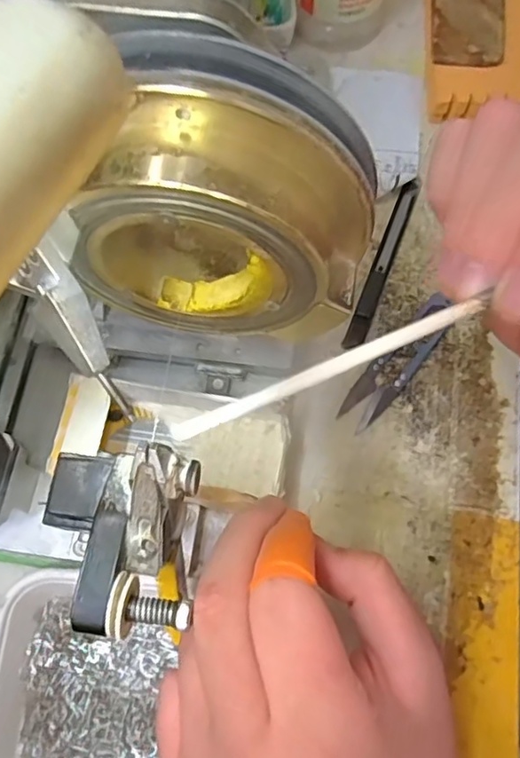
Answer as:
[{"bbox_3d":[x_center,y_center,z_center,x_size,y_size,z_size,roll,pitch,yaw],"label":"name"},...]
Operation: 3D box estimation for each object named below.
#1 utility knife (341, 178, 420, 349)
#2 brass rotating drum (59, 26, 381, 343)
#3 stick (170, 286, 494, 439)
[{"bbox_3d":[0.076,-0.072,0.356,0.011,0.006,0.123,21,72,8],"label":"utility knife"},{"bbox_3d":[-0.011,-0.053,0.190,0.094,0.089,0.057,16,71,6],"label":"brass rotating drum"},{"bbox_3d":[0.018,-0.002,0.172,0.098,0.004,0.005,-24,73,8],"label":"stick"}]

